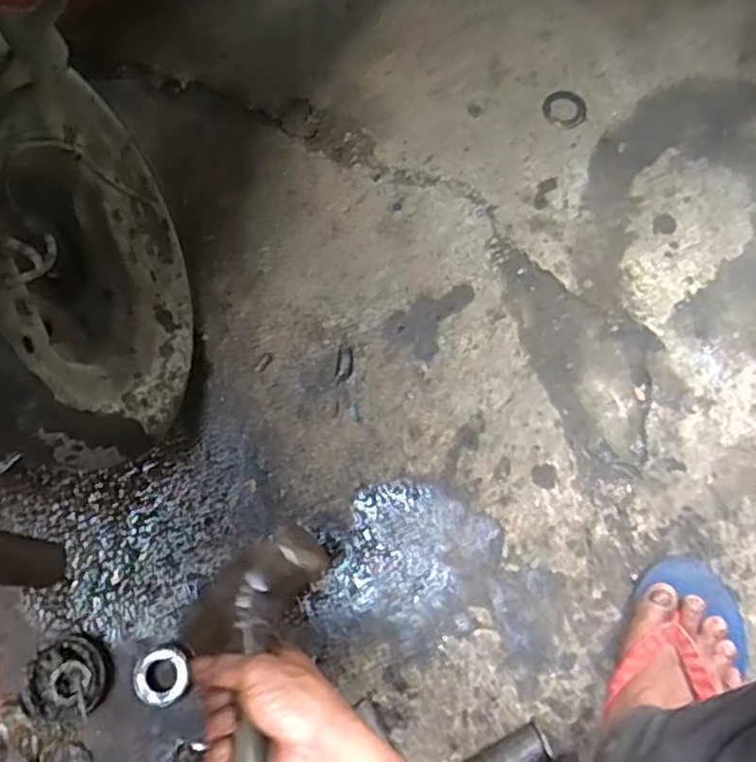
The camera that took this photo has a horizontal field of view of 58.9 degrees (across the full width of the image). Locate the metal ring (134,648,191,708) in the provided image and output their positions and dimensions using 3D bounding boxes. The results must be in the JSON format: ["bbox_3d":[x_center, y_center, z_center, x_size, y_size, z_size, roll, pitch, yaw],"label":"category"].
[{"bbox_3d":[-0.196,0.271,0.612,0.046,0.023,0.046,0,75,2],"label":"metal ring"}]

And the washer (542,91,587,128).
[{"bbox_3d":[0.213,-0.308,0.759,0.049,0.005,0.049,0,75,2],"label":"washer"}]

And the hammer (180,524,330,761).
[{"bbox_3d":[-0.082,0.240,0.410,0.112,0.064,0.330,-10,36,-2],"label":"hammer"}]

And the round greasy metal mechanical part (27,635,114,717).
[{"bbox_3d":[-0.283,0.273,0.612,0.066,0.038,0.065,0,75,2],"label":"round greasy metal mechanical part"}]

